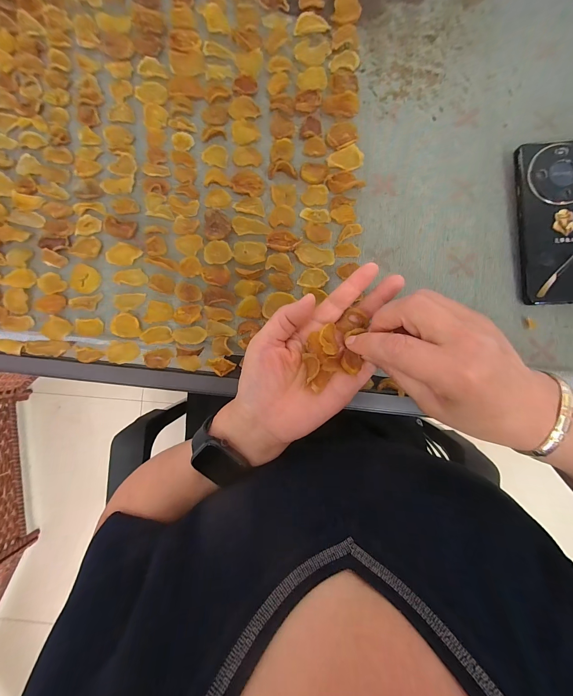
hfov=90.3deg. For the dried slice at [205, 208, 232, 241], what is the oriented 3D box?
[{"bbox_3d":[-0.073,-0.132,0.303,0.027,0.008,0.033,-1,87,1],"label":"dried slice"}]

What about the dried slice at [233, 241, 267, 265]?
[{"bbox_3d":[-0.039,-0.100,0.301,0.034,0.004,0.023,8,87,1],"label":"dried slice"}]

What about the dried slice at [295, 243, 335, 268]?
[{"bbox_3d":[0.030,-0.098,0.301,0.041,0.007,0.024,18,87,2],"label":"dried slice"}]

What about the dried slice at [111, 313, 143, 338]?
[{"bbox_3d":[-0.169,-0.024,0.301,0.033,0.005,0.026,2,87,1],"label":"dried slice"}]

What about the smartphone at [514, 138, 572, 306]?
[{"bbox_3d":[0.276,-0.126,0.285,0.074,0.010,0.161,-4,91,7],"label":"smartphone"}]

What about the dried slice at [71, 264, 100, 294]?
[{"bbox_3d":[-0.218,-0.075,0.308,0.031,0.004,0.029,0,87,1],"label":"dried slice"}]

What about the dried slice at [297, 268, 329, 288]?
[{"bbox_3d":[0.028,-0.073,0.300,0.031,0.006,0.020,2,87,1],"label":"dried slice"}]

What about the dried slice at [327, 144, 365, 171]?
[{"bbox_3d":[0.063,-0.202,0.303,0.035,0.008,0.022,-19,87,0],"label":"dried slice"}]

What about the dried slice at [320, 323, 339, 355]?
[{"bbox_3d":[0.035,-0.006,0.232,0.015,0.009,0.024,-4,87,1],"label":"dried slice"}]

